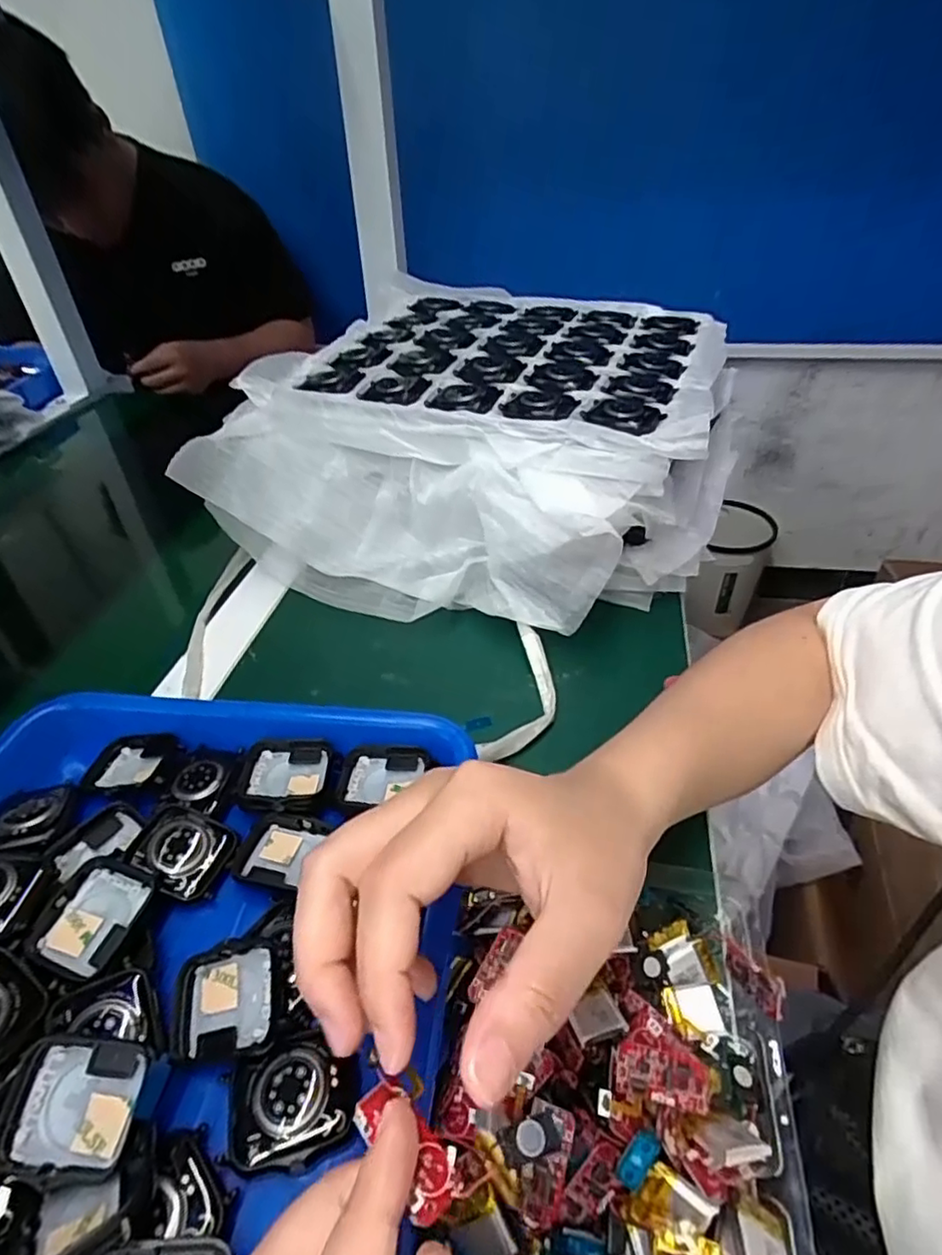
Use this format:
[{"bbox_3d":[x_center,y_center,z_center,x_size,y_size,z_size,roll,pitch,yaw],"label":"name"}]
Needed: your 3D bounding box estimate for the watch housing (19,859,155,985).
[{"bbox_3d":[-0.152,0.116,0.250,0.033,0.011,0.041,8,41,13],"label":"watch housing"}]

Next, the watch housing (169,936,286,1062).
[{"bbox_3d":[-0.089,0.136,0.228,0.038,0.011,0.035,-19,51,12],"label":"watch housing"}]

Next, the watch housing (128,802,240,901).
[{"bbox_3d":[-0.127,0.097,0.275,0.039,0.013,0.035,15,43,21],"label":"watch housing"}]

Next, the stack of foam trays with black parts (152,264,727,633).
[{"bbox_3d":[0.011,-0.145,0.485,0.350,0.134,0.303,16,44,22],"label":"stack of foam trays with black parts"}]

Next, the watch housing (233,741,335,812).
[{"bbox_3d":[-0.090,0.072,0.303,0.041,0.011,0.039,-1,40,3],"label":"watch housing"}]

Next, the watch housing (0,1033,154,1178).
[{"bbox_3d":[-0.128,0.153,0.200,0.042,0.016,0.034,2,40,6],"label":"watch housing"}]

